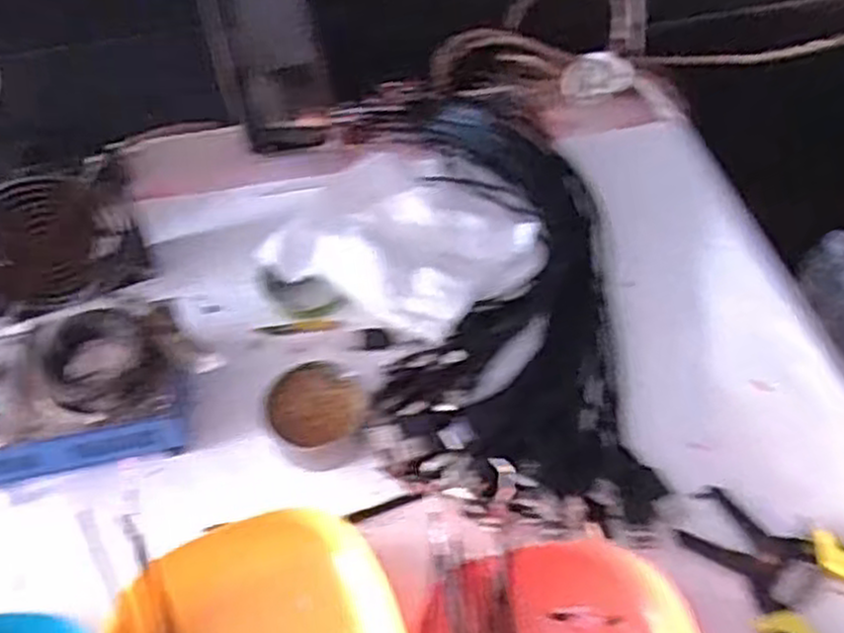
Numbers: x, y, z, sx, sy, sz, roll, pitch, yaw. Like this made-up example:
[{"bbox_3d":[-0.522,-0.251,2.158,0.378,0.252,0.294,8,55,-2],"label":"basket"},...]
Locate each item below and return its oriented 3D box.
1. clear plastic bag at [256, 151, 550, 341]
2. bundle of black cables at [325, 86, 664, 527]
[{"bbox_3d":[-0.001,-0.060,0.566,0.160,0.033,0.156,29,59,24],"label":"clear plastic bag"},{"bbox_3d":[0.045,-0.049,0.557,0.182,0.032,0.423,-8,52,-2],"label":"bundle of black cables"}]

